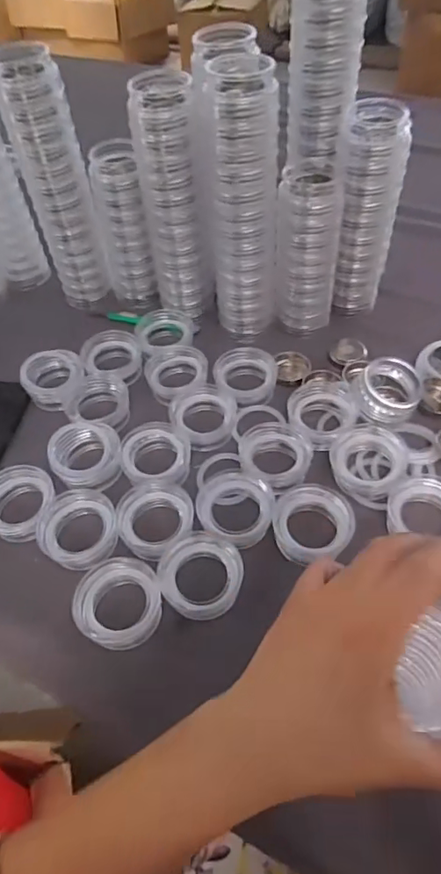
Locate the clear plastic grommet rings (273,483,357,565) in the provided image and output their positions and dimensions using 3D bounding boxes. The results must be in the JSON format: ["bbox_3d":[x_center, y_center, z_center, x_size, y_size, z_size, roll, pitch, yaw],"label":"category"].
[{"bbox_3d":[0.078,0.073,0.448,0.069,0.021,0.068,-2,53,2],"label":"clear plastic grommet rings"}]

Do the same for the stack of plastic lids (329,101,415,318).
[{"bbox_3d":[0.164,-0.249,0.591,0.066,0.216,0.072,13,54,13],"label":"stack of plastic lids"}]

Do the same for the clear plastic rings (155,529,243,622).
[{"bbox_3d":[-0.016,0.115,0.438,0.068,0.028,0.069,-2,53,2],"label":"clear plastic rings"}]

